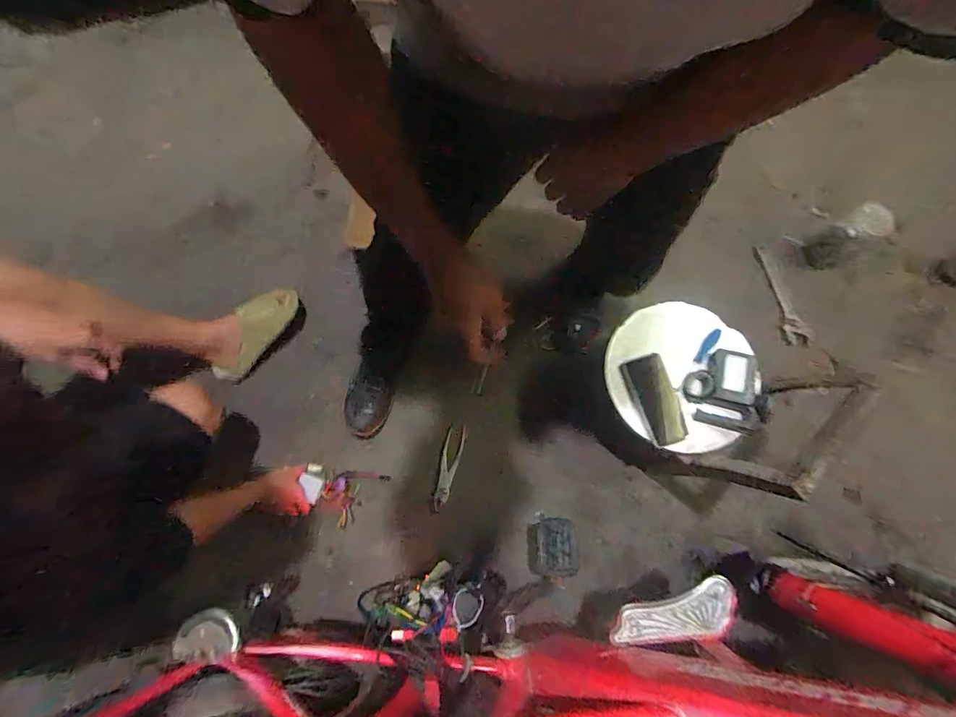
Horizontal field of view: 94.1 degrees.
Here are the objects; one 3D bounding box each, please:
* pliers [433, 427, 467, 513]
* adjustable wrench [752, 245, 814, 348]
[{"bbox_3d":[-0.067,0.240,0.977,0.041,0.015,0.186,15,75,2],"label":"pliers"},{"bbox_3d":[0.770,-0.160,1.149,0.065,0.018,0.291,-26,60,27],"label":"adjustable wrench"}]

